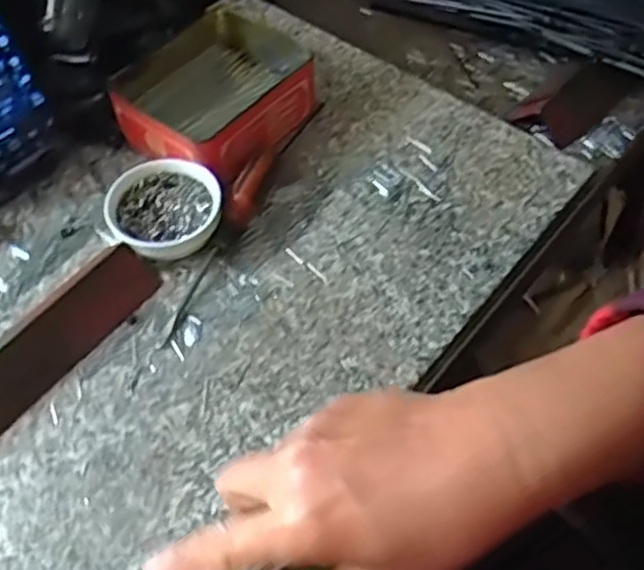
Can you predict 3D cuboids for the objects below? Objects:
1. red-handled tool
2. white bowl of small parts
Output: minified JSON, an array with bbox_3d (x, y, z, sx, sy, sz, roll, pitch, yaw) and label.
[{"bbox_3d":[-0.063,-0.028,0.447,0.017,0.022,0.150,17,57,13],"label":"red-handled tool"},{"bbox_3d":[-0.101,-0.047,0.458,0.070,0.028,0.065,-1,55,1],"label":"white bowl of small parts"}]

